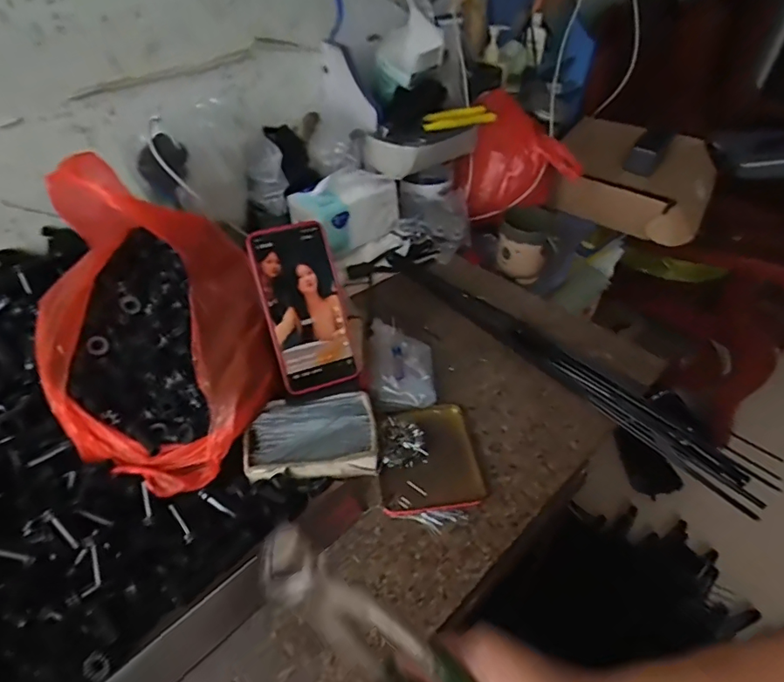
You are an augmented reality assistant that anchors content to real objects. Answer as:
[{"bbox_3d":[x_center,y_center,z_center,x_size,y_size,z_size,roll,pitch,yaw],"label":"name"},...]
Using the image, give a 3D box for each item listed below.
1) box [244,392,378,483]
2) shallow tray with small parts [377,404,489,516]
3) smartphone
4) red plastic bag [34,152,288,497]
[{"bbox_3d":[-0.081,0.092,0.493,0.124,0.030,0.085,-8,42,-7],"label":"box"},{"bbox_3d":[0.036,0.113,0.503,0.102,0.022,0.118,-6,42,-5],"label":"shallow tray with small parts"},{"bbox_3d":[-0.086,-0.033,0.489,0.077,0.161,0.008,-17,8,-18],"label":"smartphone"},{"bbox_3d":[-0.223,-0.011,0.457,0.200,0.221,0.236,-16,44,-15],"label":"red plastic bag"}]

